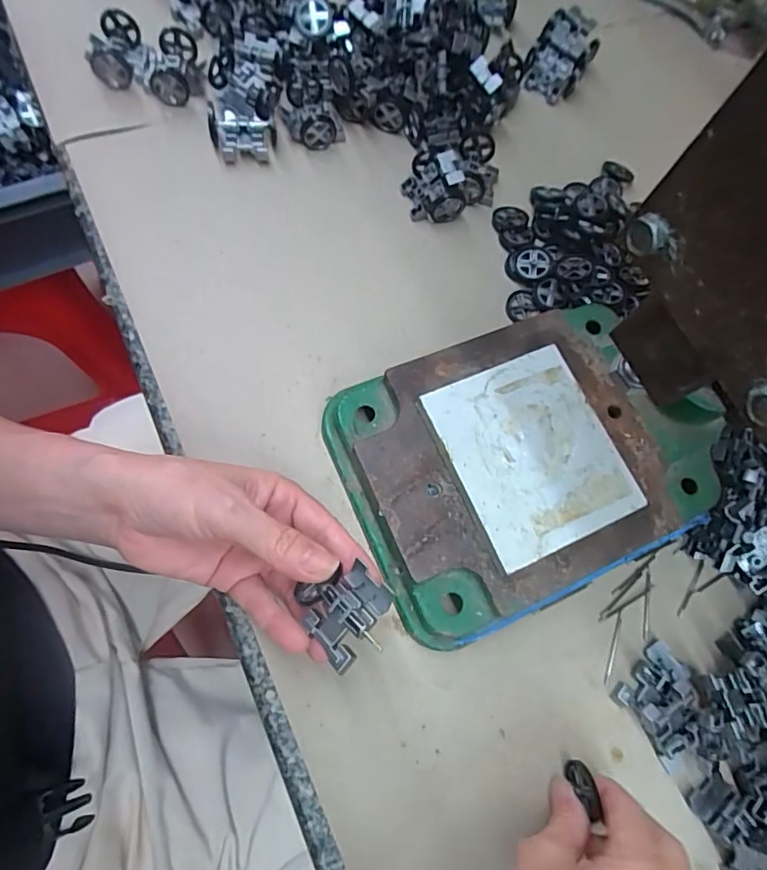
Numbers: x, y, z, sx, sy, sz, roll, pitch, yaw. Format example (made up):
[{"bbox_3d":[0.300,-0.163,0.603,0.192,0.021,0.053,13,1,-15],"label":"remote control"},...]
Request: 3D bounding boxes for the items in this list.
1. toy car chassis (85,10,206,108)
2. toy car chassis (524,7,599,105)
[{"bbox_3d":[-0.180,-0.284,0.390,0.080,0.032,0.051,10,71,-4],"label":"toy car chassis"},{"bbox_3d":[0.154,-0.329,0.445,0.048,0.032,0.064,29,71,3],"label":"toy car chassis"}]

